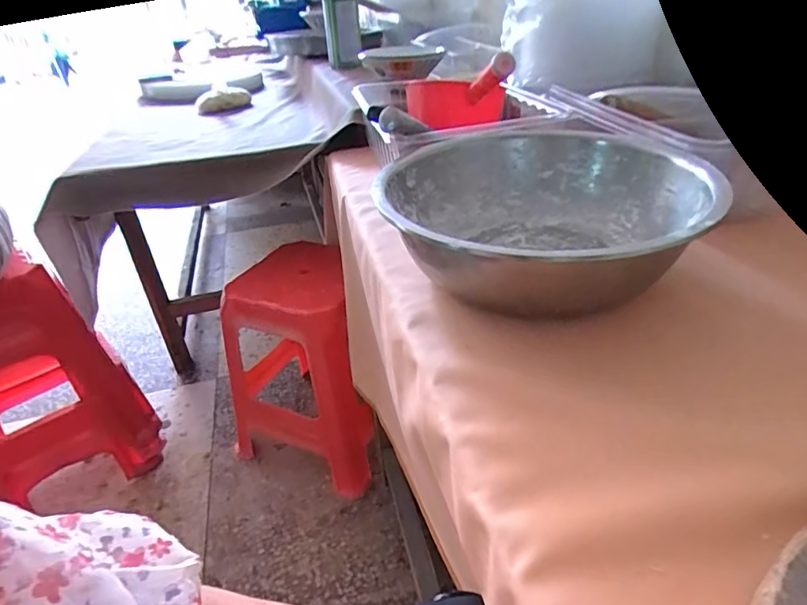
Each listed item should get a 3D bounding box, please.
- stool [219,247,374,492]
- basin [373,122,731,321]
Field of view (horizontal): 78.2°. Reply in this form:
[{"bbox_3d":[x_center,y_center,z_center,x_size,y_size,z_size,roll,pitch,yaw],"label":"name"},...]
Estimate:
[{"bbox_3d":[-0.222,0.132,1.194,0.370,0.487,0.301,12,37,21],"label":"stool"},{"bbox_3d":[0.140,-0.104,0.549,0.318,0.105,0.334,-2,34,1],"label":"basin"}]

